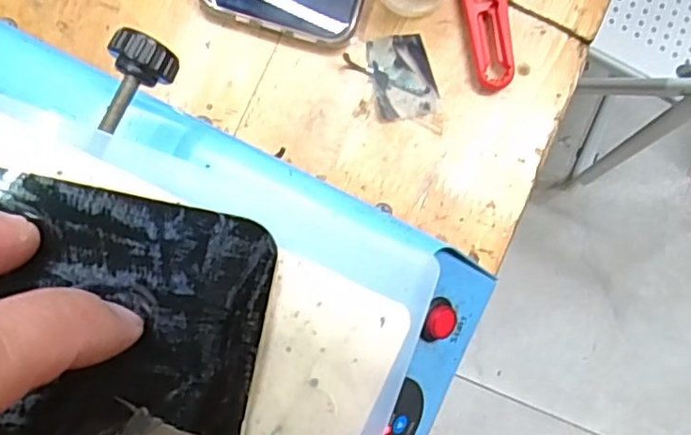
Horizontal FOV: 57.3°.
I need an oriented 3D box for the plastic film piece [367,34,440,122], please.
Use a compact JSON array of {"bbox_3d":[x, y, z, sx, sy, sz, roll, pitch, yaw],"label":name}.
[{"bbox_3d":[0.027,-0.066,0.296,0.029,0.004,0.039,-11,90,-7],"label":"plastic film piece"}]

